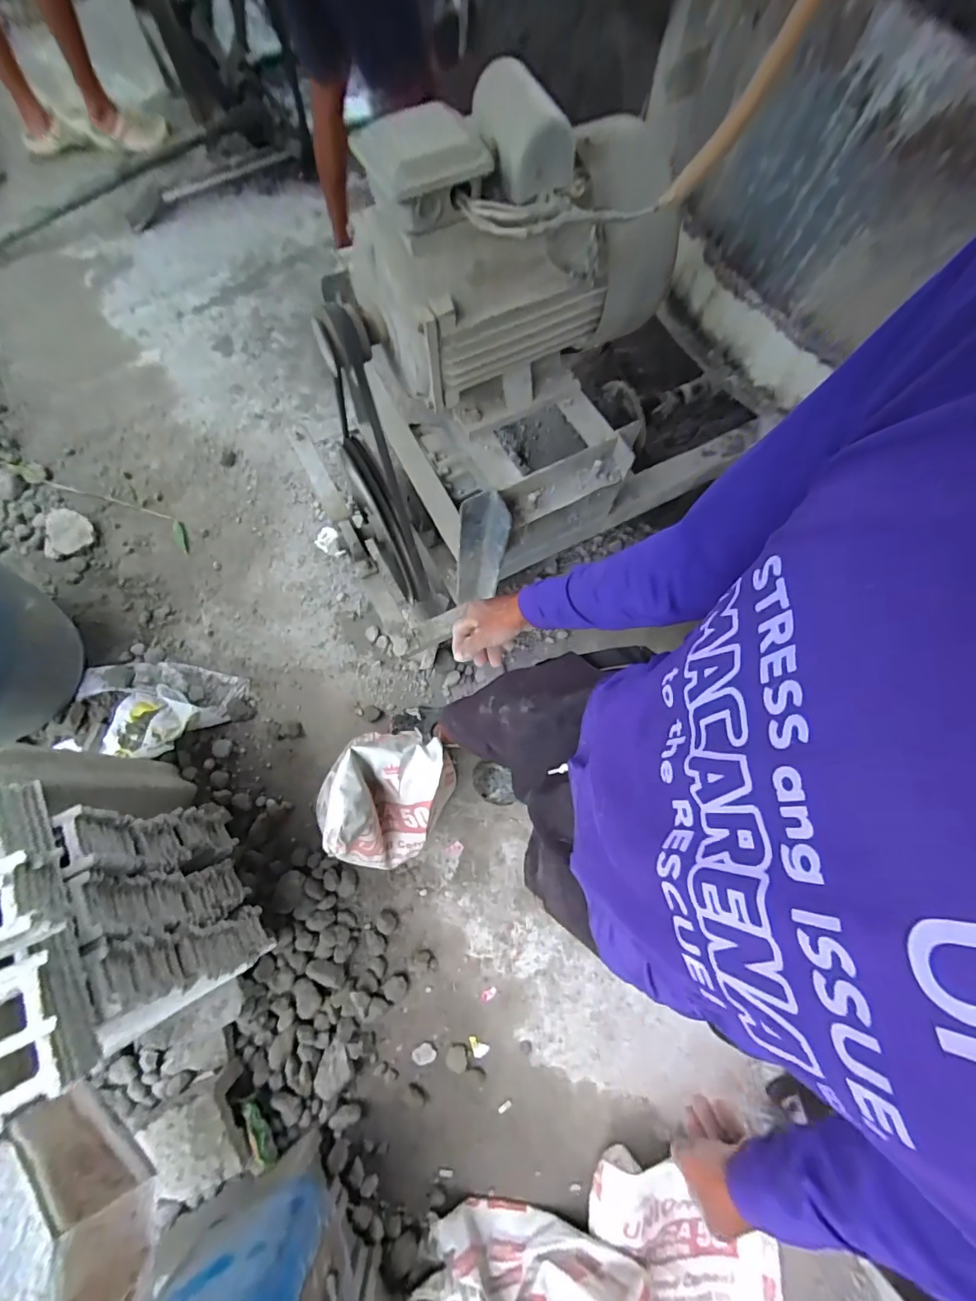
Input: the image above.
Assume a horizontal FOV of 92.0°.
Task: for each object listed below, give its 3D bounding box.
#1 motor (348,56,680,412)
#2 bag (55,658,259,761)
[{"bbox_3d":[0.041,-0.542,0.603,0.403,0.253,0.219,-23,78,-11],"label":"motor"},{"bbox_3d":[-0.892,0.153,1.260,0.484,0.092,0.261,1,74,-5],"label":"bag"}]

